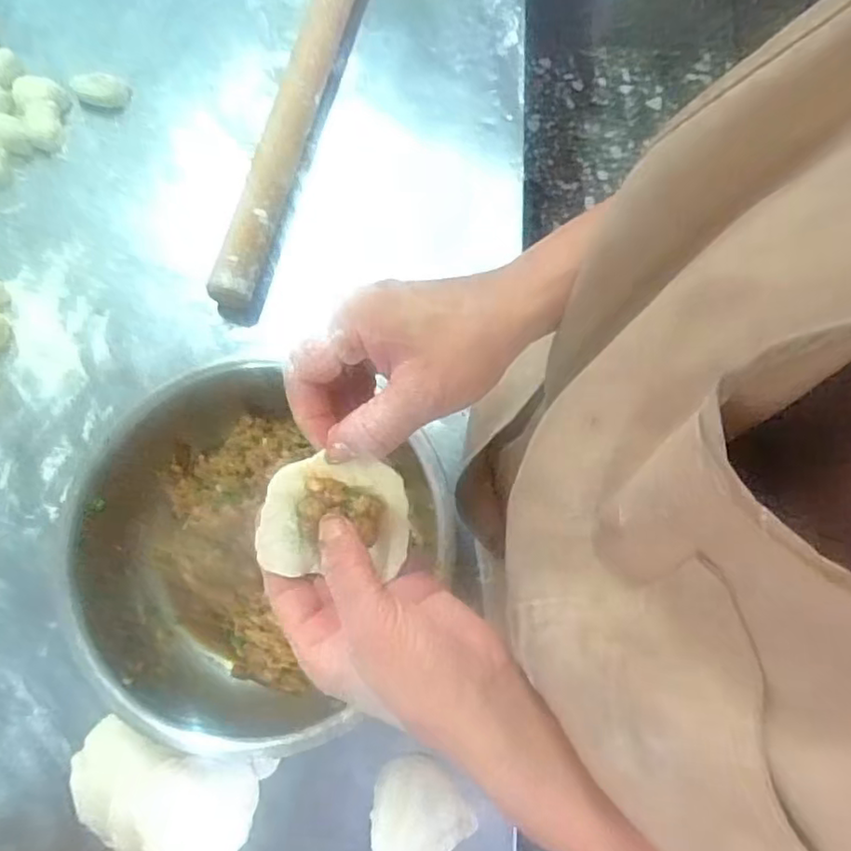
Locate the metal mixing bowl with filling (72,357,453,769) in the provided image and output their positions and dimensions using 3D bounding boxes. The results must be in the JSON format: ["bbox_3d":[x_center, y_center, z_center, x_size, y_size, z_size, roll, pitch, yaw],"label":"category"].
[{"bbox_3d":[-0.118,0.091,0.478,0.265,0.088,0.265,0,75,-1],"label":"metal mixing bowl with filling"}]

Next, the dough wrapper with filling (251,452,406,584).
[{"bbox_3d":[-0.041,0.044,0.300,0.070,0.015,0.060,14,106,-8],"label":"dough wrapper with filling"}]

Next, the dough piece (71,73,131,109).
[{"bbox_3d":[-0.317,-0.327,0.617,0.053,0.016,0.025,8,75,1],"label":"dough piece"}]

